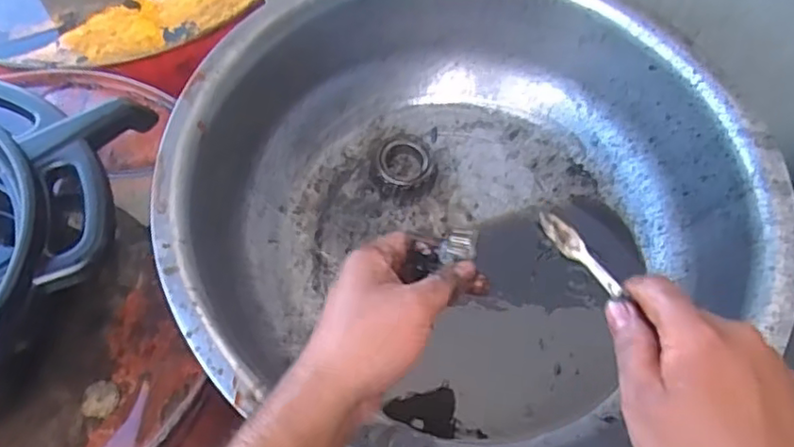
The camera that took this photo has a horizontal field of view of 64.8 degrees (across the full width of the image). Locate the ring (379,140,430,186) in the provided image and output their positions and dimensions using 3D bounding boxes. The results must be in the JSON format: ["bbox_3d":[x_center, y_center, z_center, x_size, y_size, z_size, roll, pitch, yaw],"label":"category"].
[{"bbox_3d":[0.009,-0.060,0.665,0.052,0.023,0.058,1,57,3],"label":"ring"}]

